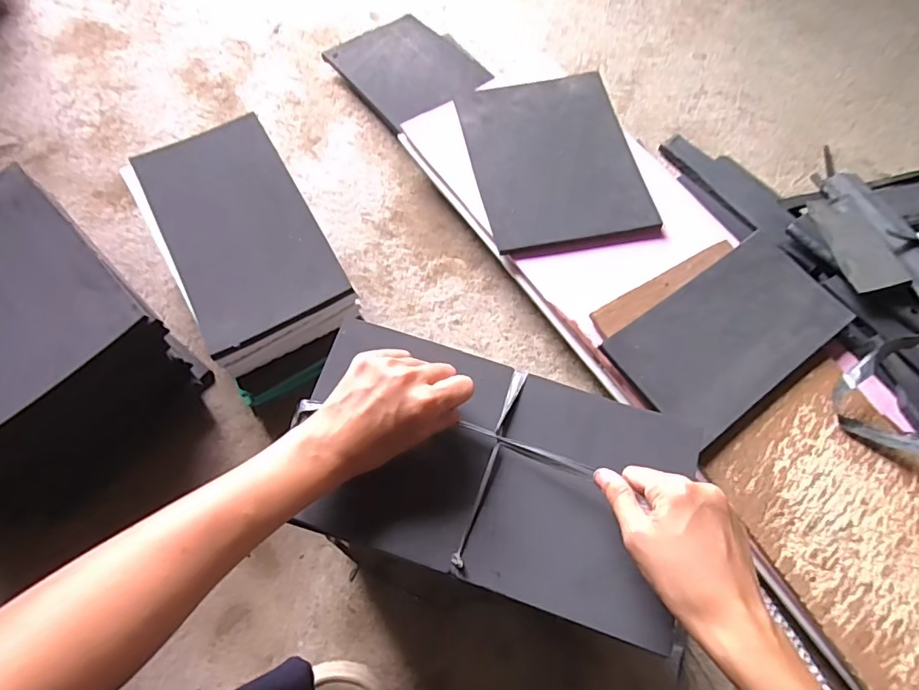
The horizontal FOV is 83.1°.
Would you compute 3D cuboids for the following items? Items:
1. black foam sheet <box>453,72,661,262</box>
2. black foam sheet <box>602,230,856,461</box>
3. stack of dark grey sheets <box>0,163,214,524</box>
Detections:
[{"bbox_3d":[0.127,-0.257,0.712,0.208,0.024,0.275,-11,65,-6],"label":"black foam sheet"},{"bbox_3d":[0.318,-0.014,0.607,0.275,0.026,0.153,-35,71,-15],"label":"black foam sheet"},{"bbox_3d":[-0.476,0.009,0.581,0.335,0.168,0.256,37,70,14],"label":"stack of dark grey sheets"}]

